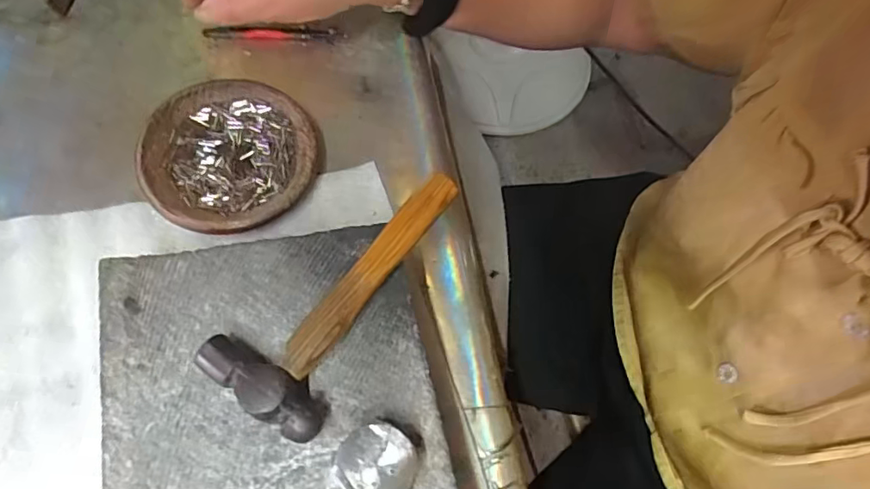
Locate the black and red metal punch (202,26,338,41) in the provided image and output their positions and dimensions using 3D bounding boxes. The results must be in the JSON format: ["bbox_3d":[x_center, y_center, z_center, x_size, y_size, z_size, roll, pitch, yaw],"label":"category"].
[{"bbox_3d":[-0.124,-0.159,0.405,0.096,0.012,0.006,-2,68,-5],"label":"black and red metal punch"}]

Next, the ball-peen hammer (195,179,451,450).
[{"bbox_3d":[-0.048,0.014,0.269,0.061,0.017,0.150,28,68,7],"label":"ball-peen hammer"}]

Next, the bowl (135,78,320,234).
[{"bbox_3d":[-0.135,-0.058,0.361,0.111,0.021,0.111,2,67,-4],"label":"bowl"}]

